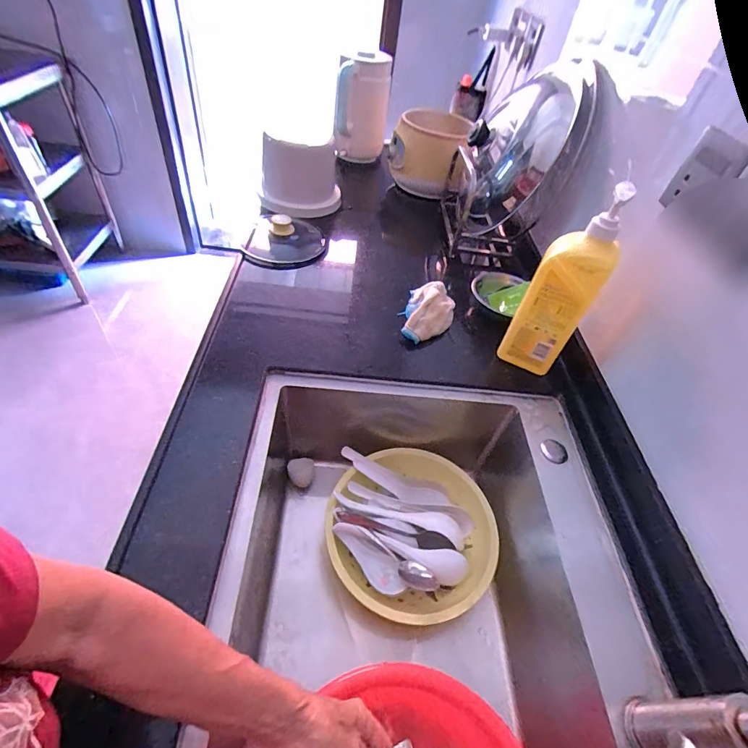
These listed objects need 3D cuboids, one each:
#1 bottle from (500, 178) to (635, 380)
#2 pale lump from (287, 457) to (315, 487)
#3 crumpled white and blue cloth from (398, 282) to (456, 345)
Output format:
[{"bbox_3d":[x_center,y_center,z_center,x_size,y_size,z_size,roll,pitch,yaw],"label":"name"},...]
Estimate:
[{"bbox_3d":[0.260,-0.116,0.573,0.086,0.263,0.057,26,50,14],"label":"bottle"},{"bbox_3d":[-0.121,0.165,0.682,0.042,0.029,0.048,-10,51,-17],"label":"pale lump"},{"bbox_3d":[0.092,-0.111,0.692,0.084,0.044,0.130,19,49,8],"label":"crumpled white and blue cloth"}]

